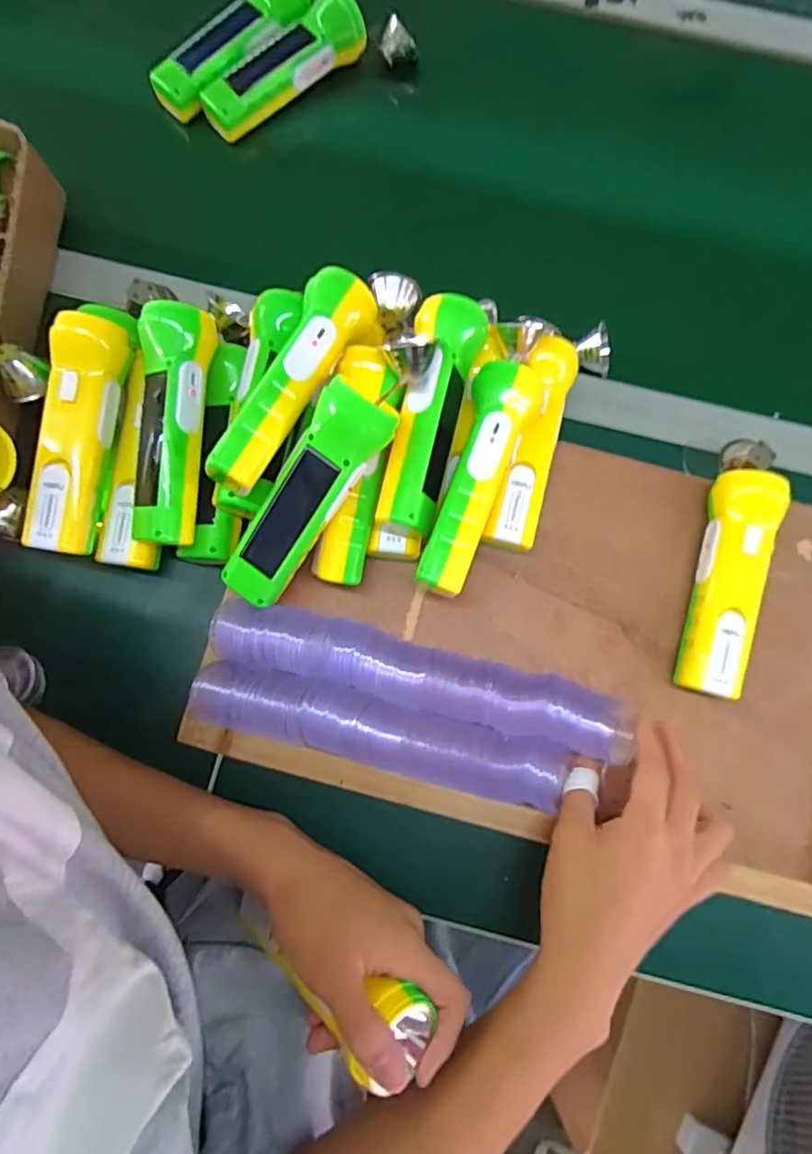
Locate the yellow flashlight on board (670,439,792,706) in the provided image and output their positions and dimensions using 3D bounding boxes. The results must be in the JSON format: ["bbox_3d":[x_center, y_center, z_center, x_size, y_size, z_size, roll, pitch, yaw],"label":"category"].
[{"bbox_3d":[0.240,-0.015,0.441,0.046,0.050,0.205,17,77,3],"label":"yellow flashlight on board"}]

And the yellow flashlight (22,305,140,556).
[{"bbox_3d":[-0.233,-0.102,0.425,0.048,0.049,0.172,9,89,-28],"label":"yellow flashlight"}]

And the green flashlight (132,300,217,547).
[{"bbox_3d":[-0.165,-0.104,0.417,0.052,0.041,0.163,4,89,1],"label":"green flashlight"}]

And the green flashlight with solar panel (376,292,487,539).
[{"bbox_3d":[0.016,-0.114,0.415,0.057,0.054,0.167,10,77,2],"label":"green flashlight with solar panel"}]

